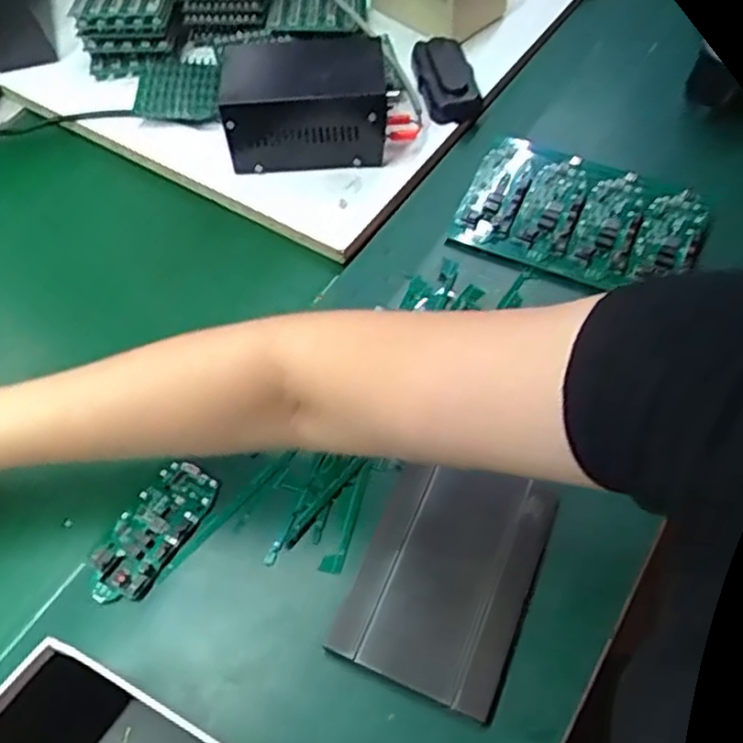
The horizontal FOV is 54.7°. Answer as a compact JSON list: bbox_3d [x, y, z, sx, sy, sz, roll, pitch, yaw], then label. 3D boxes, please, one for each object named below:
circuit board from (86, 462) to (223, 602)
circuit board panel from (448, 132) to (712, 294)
[{"bbox_3d":[-0.143,0.103,0.468,0.048,0.012,0.098,21,59,15],"label":"circuit board"},{"bbox_3d":[0.180,-0.137,0.618,0.196,0.012,0.136,20,65,14],"label":"circuit board panel"}]

